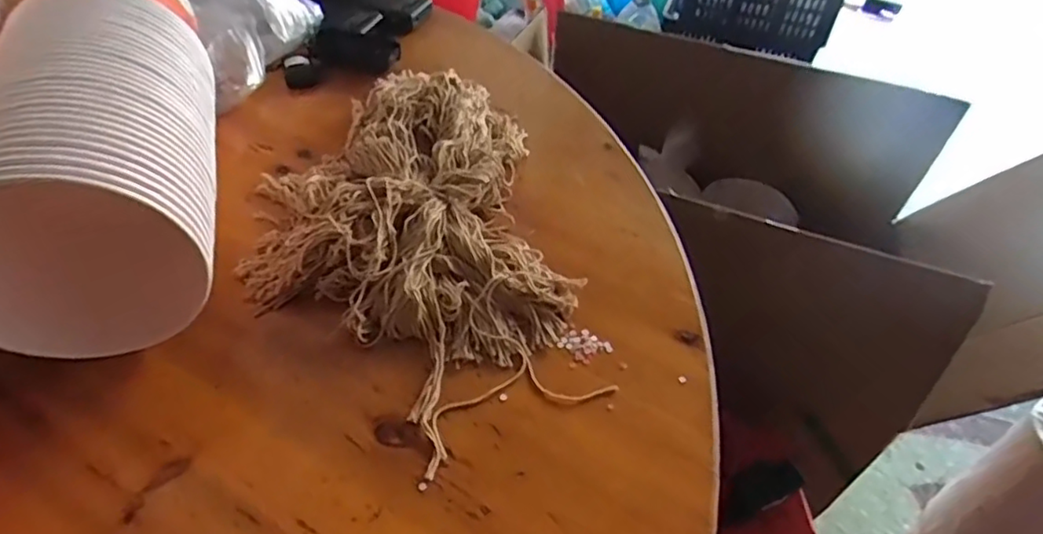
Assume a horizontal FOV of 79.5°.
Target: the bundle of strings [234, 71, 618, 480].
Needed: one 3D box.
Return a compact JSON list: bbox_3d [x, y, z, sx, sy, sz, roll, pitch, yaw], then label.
[{"bbox_3d":[-0.097,-0.035,0.548,0.266,0.054,0.408,-7,48,-11],"label":"bundle of strings"}]

